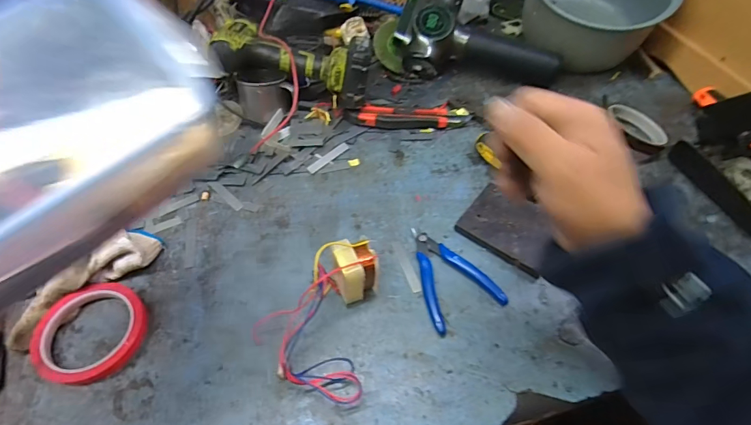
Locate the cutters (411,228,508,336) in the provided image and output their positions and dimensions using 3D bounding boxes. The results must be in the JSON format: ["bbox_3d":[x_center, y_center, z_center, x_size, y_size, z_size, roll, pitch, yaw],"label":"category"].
[{"bbox_3d":[0.082,0.064,0.442,0.080,0.011,0.117,-14,53,-9],"label":"cutters"}]

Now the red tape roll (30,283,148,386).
[{"bbox_3d":[-0.280,0.116,0.408,0.098,0.021,0.097,-1,53,1],"label":"red tape roll"}]

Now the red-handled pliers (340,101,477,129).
[{"bbox_3d":[0.045,-0.136,0.587,0.170,0.023,0.036,-1,53,1],"label":"red-handled pliers"}]

